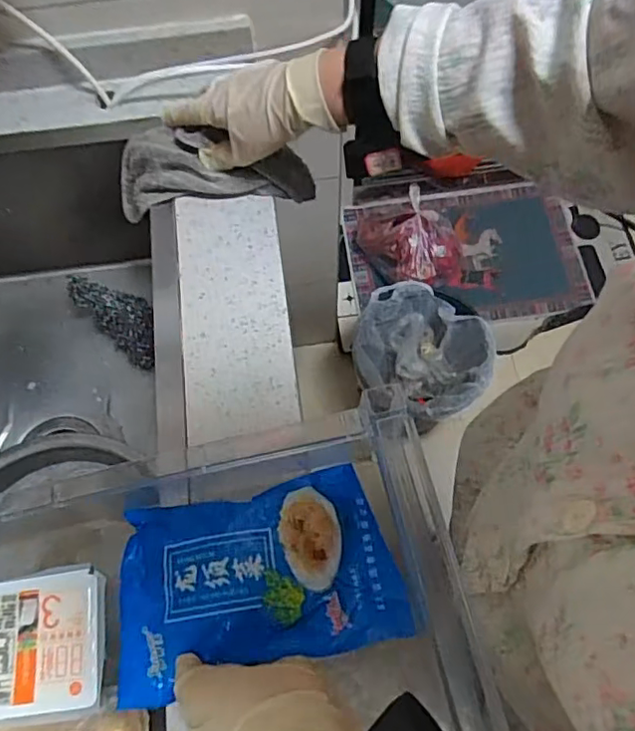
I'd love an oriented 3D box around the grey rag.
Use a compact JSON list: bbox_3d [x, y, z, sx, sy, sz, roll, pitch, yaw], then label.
[{"bbox_3d":[-0.116,-0.189,0.570,0.214,0.092,0.068,4,69,8],"label":"grey rag"}]

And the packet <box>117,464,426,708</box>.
[{"bbox_3d":[-0.042,0.142,0.399,0.196,0.029,0.130,-11,54,-4],"label":"packet"}]

